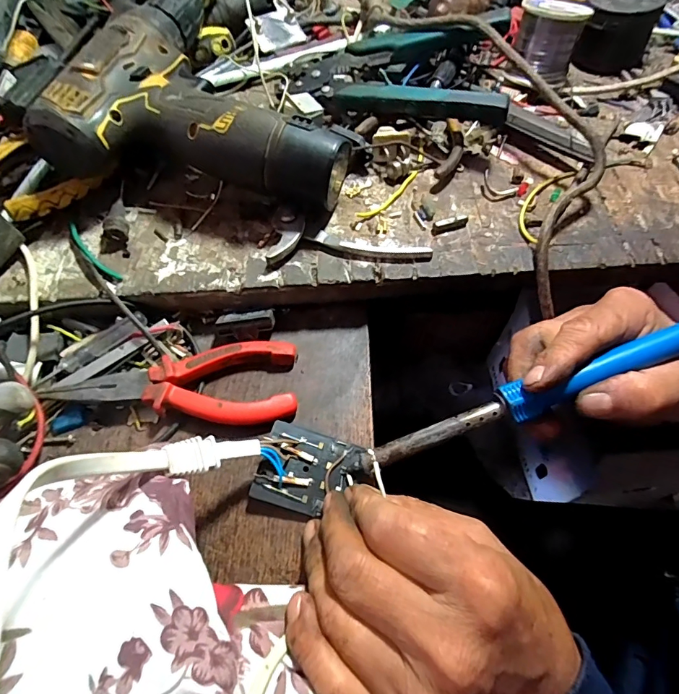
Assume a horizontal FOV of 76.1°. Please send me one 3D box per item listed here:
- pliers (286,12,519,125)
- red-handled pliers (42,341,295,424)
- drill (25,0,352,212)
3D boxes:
[{"bbox_3d":[0.045,-0.213,0.335,0.166,0.037,0.105,12,63,7],"label":"pliers"},{"bbox_3d":[-0.098,0.024,0.265,0.140,0.018,0.051,-3,62,-1],"label":"red-handled pliers"},{"bbox_3d":[-0.076,-0.194,0.317,0.185,0.068,0.215,7,62,5],"label":"drill"}]

